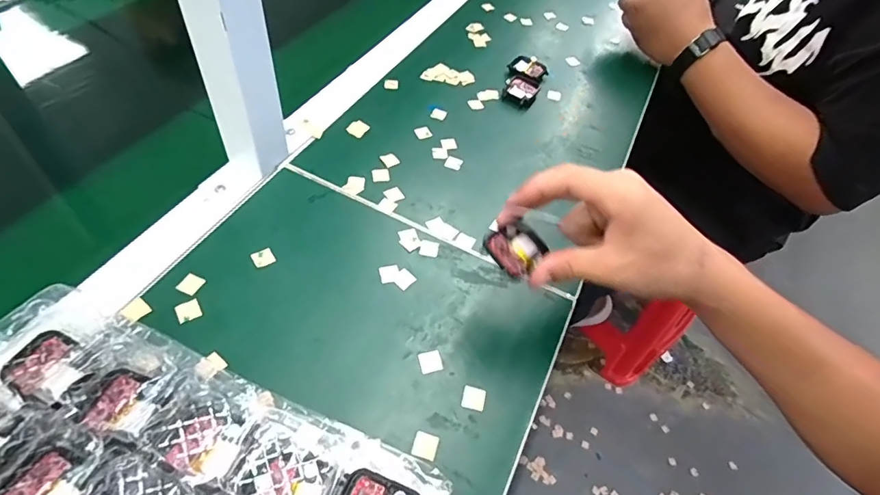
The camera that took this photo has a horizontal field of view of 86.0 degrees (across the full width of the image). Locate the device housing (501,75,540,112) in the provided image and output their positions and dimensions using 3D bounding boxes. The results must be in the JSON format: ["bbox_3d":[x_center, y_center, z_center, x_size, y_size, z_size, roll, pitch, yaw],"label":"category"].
[{"bbox_3d":[0.099,-0.190,0.572,0.035,0.013,0.054,27,54,12],"label":"device housing"}]

